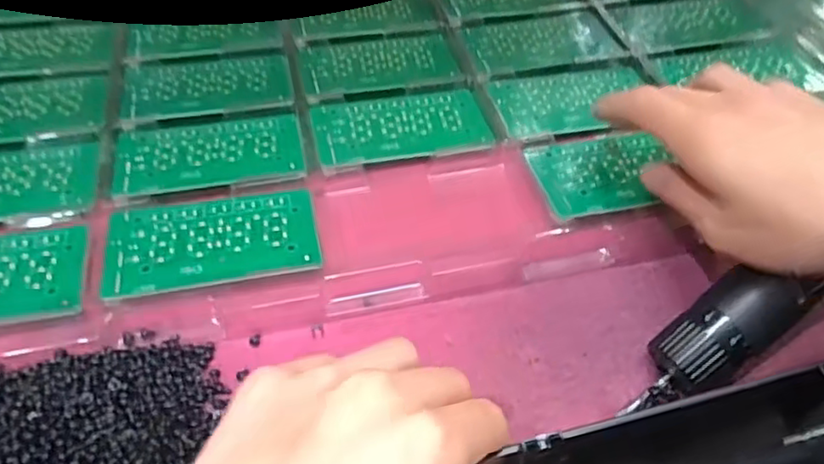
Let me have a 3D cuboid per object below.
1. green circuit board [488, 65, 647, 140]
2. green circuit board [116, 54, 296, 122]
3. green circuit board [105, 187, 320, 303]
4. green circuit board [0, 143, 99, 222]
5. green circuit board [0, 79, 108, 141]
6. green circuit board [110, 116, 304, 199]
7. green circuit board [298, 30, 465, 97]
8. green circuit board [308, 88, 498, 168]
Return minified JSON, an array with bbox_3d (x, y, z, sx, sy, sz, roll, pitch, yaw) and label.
[{"bbox_3d":[0.107,-0.086,0.422,0.105,0.004,0.059,-11,51,-9],"label":"green circuit board"},{"bbox_3d":[-0.133,-0.095,0.424,0.103,0.005,0.060,-9,51,-8],"label":"green circuit board"},{"bbox_3d":[-0.102,0.004,0.337,0.104,0.005,0.057,-9,51,-8],"label":"green circuit board"},{"bbox_3d":[-0.228,-0.026,0.360,0.101,0.004,0.059,-7,47,-12],"label":"green circuit board"},{"bbox_3d":[-0.242,-0.076,0.402,0.101,0.004,0.057,-8,51,-7],"label":"green circuit board"},{"bbox_3d":[-0.118,-0.047,0.381,0.104,0.005,0.059,-9,51,-8],"label":"green circuit board"},{"bbox_3d":[-0.023,-0.117,0.448,0.105,0.005,0.059,-12,52,-10],"label":"green circuit board"},{"bbox_3d":[-0.007,-0.066,0.404,0.106,0.005,0.057,-12,52,-10],"label":"green circuit board"}]

